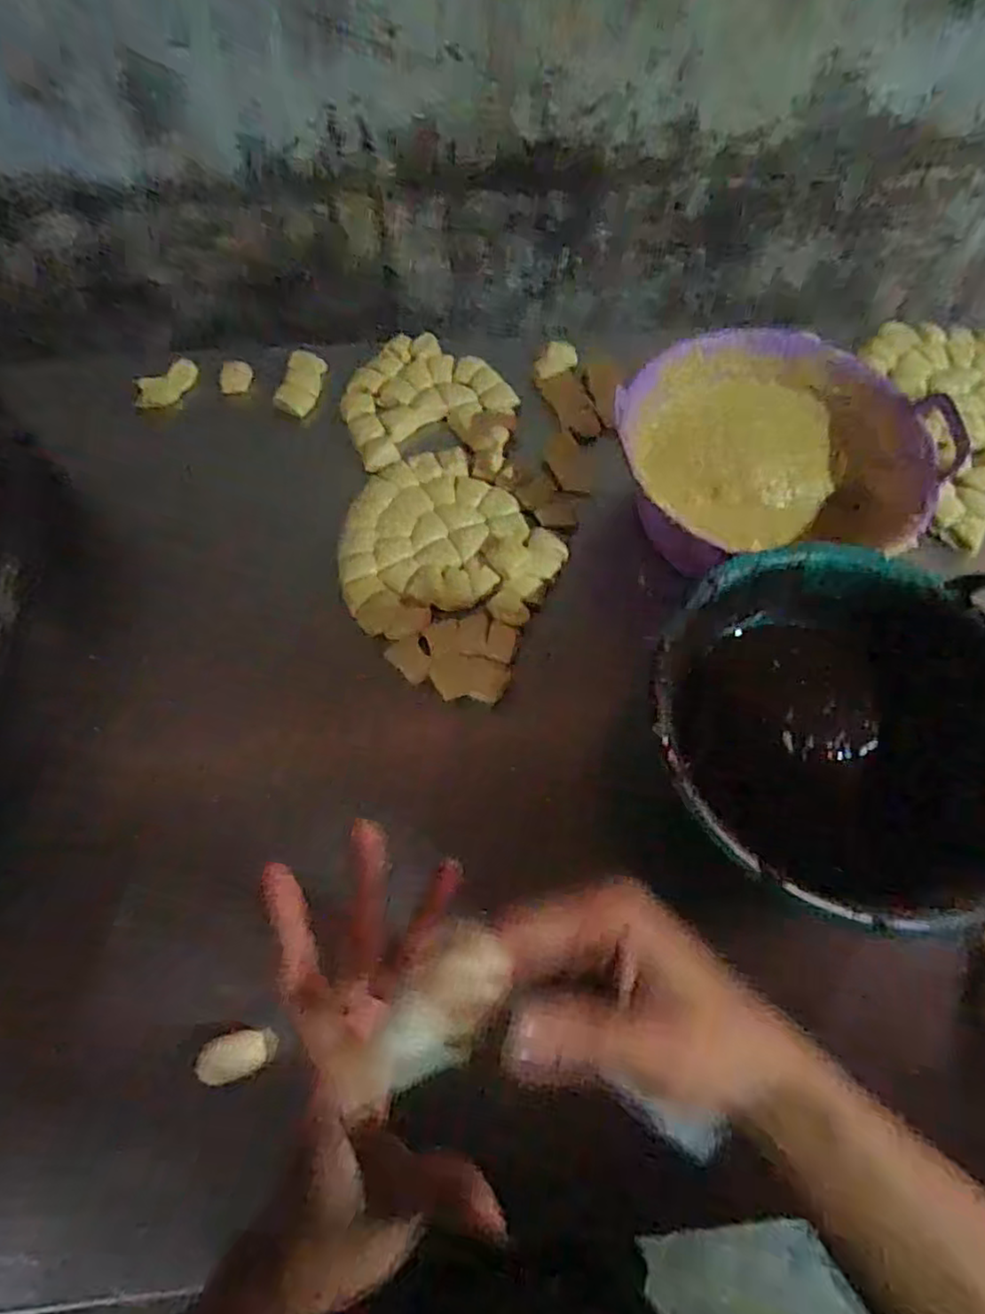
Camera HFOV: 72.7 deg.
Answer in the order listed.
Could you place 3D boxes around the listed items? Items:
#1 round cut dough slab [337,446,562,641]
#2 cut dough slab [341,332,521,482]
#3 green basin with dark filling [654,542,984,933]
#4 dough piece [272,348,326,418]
[{"bbox_3d":[-0.044,-0.125,0.685,0.212,0.020,0.206,-8,65,-4],"label":"round cut dough slab"},{"bbox_3d":[-0.071,-0.286,0.758,0.190,0.019,0.184,4,65,1],"label":"cut dough slab"},{"bbox_3d":[0.279,0.065,0.570,0.298,0.152,0.285,9,65,3],"label":"green basin with dark filling"},{"bbox_3d":[-0.221,-0.315,0.775,0.038,0.030,0.091,4,65,1],"label":"dough piece"}]

